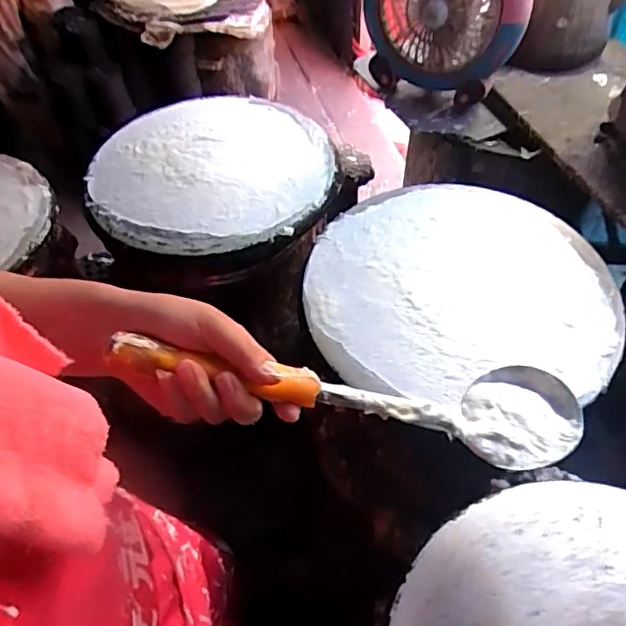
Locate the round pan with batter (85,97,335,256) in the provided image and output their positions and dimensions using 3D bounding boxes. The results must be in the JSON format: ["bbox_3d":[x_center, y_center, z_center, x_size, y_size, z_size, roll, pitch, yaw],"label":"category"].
[{"bbox_3d":[-0.153,-0.224,0.847,0.370,0.039,0.341,-10,54,-3],"label":"round pan with batter"}]

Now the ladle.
[{"bbox_3d":[0.046,0.049,0.414,0.359,0.056,0.089,16,50,-23],"label":"ladle"}]

